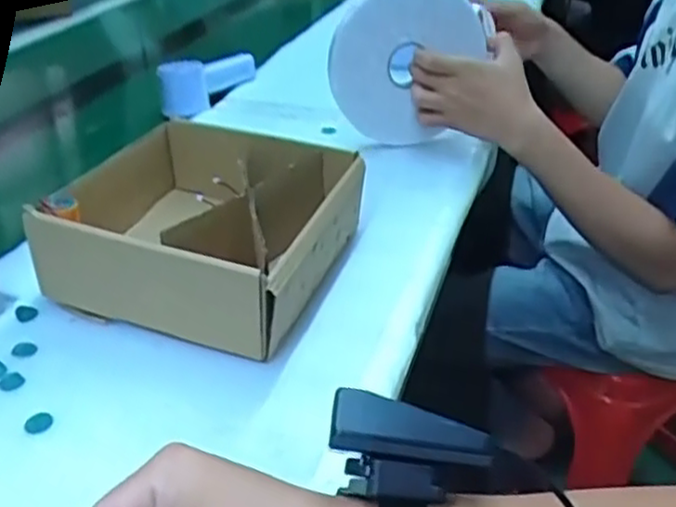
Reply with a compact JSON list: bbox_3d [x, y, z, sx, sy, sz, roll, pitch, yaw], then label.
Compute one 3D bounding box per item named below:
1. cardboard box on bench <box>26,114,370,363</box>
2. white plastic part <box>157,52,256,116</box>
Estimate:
[{"bbox_3d":[-0.102,-0.020,0.553,0.199,0.095,0.198,7,31,20],"label":"cardboard box on bench"},{"bbox_3d":[-0.160,-0.213,0.867,0.039,0.058,0.122,30,43,36],"label":"white plastic part"}]

